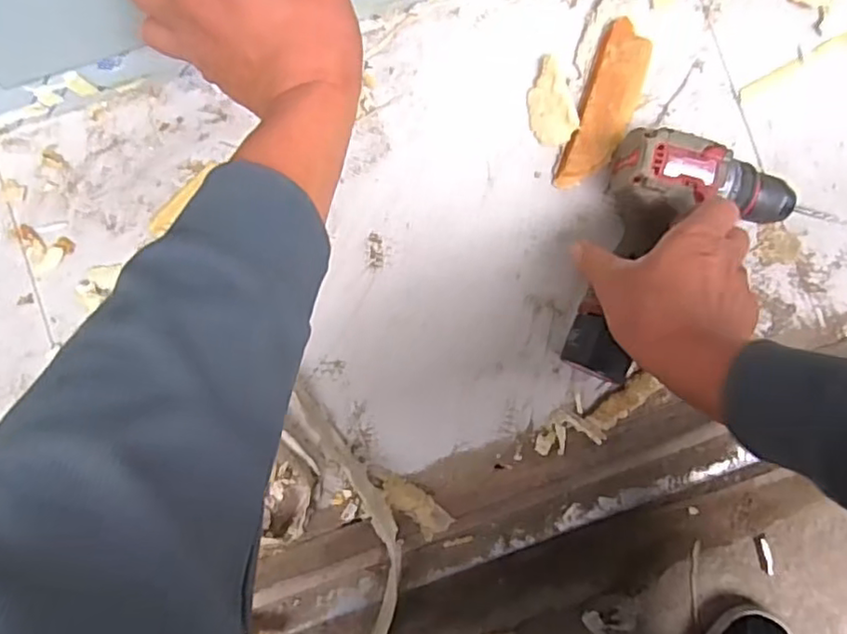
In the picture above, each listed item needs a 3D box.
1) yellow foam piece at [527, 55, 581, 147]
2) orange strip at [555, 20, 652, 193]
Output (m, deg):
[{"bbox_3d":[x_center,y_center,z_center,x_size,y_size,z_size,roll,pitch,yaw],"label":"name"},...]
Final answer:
[{"bbox_3d":[0.105,-0.177,0.509,0.033,0.017,0.070,-8,86,-3],"label":"yellow foam piece"},{"bbox_3d":[0.153,-0.173,0.513,0.045,0.014,0.147,21,85,-1],"label":"orange strip"}]

